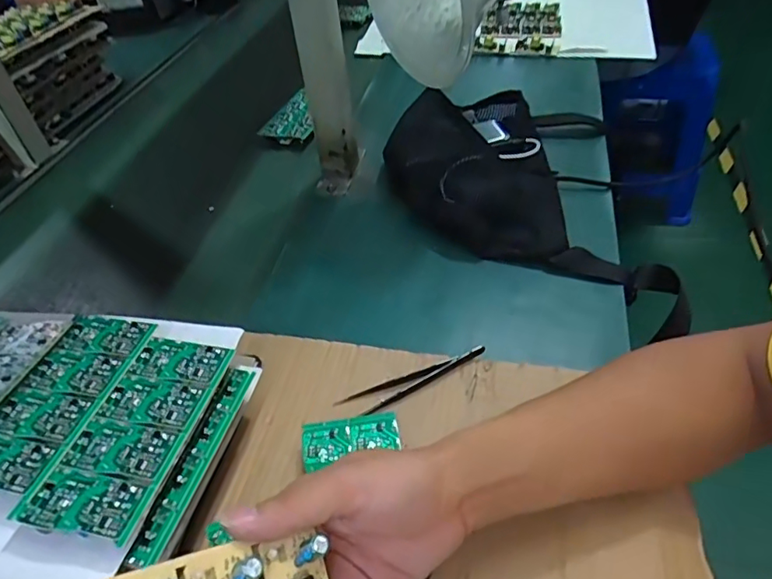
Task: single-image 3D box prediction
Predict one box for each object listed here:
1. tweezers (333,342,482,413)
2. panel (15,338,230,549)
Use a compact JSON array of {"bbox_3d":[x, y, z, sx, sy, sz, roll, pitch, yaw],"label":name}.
[{"bbox_3d":[0.024,0.073,0.429,0.123,0.012,0.022,-18,45,-11],"label":"tweezers"},{"bbox_3d":[-0.154,0.084,0.336,0.067,0.006,0.133,7,46,13],"label":"panel"}]

